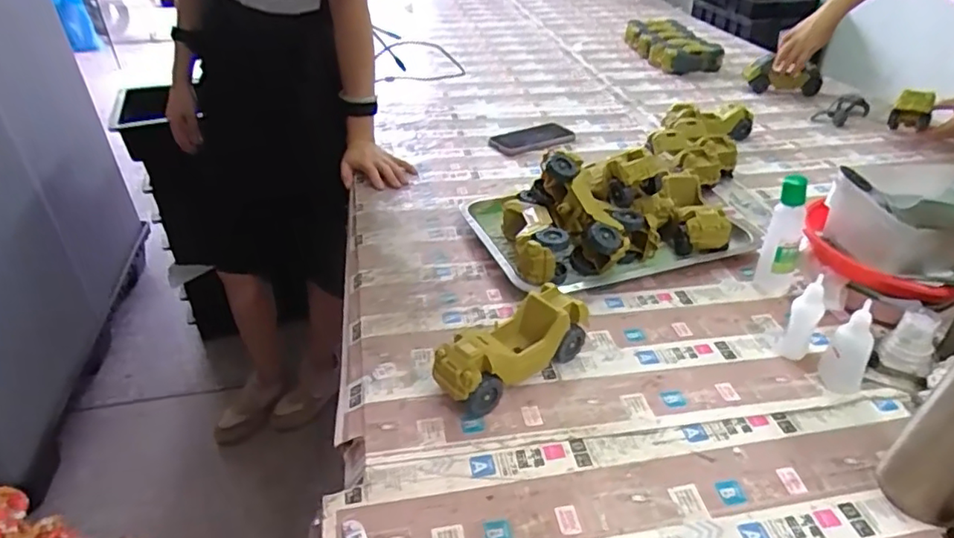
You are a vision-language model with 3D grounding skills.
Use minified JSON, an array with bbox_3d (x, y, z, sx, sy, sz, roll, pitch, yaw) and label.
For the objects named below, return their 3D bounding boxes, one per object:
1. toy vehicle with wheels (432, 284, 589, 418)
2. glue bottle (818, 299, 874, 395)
[{"bbox_3d":[0.036,0.075,0.558,0.164,0.062,0.061,-24,42,-30],"label":"toy vehicle with wheels"},{"bbox_3d":[0.345,0.074,0.533,0.026,0.084,0.032,-7,35,-10],"label":"glue bottle"}]

